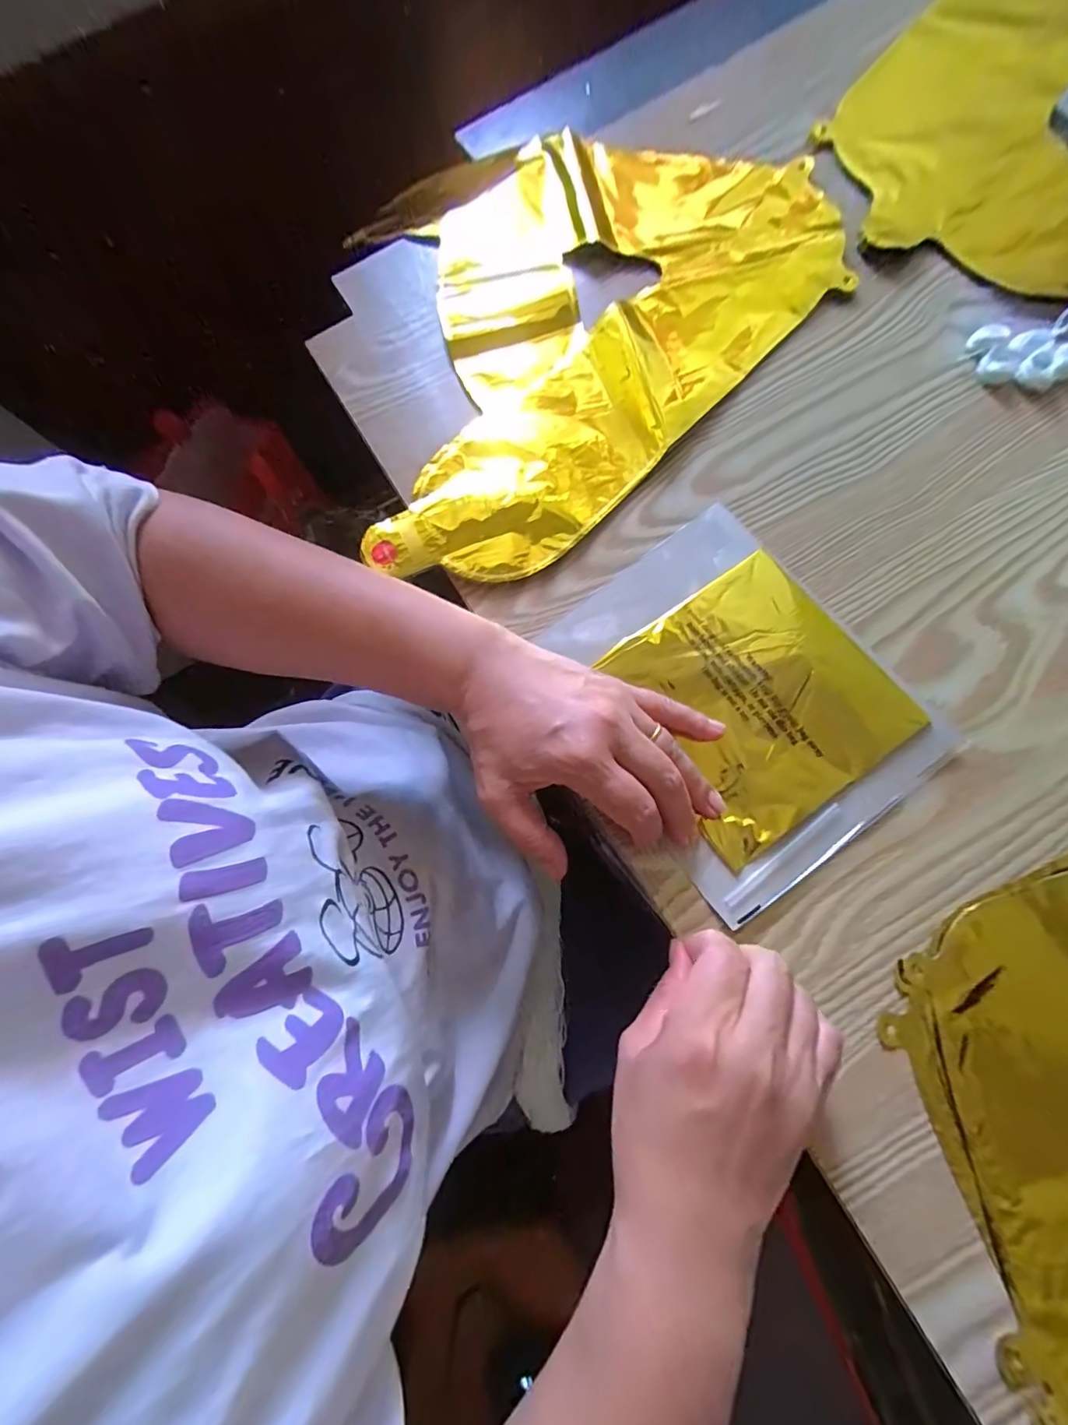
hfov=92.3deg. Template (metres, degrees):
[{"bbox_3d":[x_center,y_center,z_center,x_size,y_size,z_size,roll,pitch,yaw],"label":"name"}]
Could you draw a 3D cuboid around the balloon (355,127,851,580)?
[{"bbox_3d":[0.046,-0.283,0.356,0.333,0.014,0.370,-9,76,-1],"label":"balloon"}]

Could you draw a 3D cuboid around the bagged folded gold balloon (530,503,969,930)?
[{"bbox_3d":[0.114,-0.011,0.295,0.160,0.012,0.197,-35,78,-7],"label":"bagged folded gold balloon"}]

